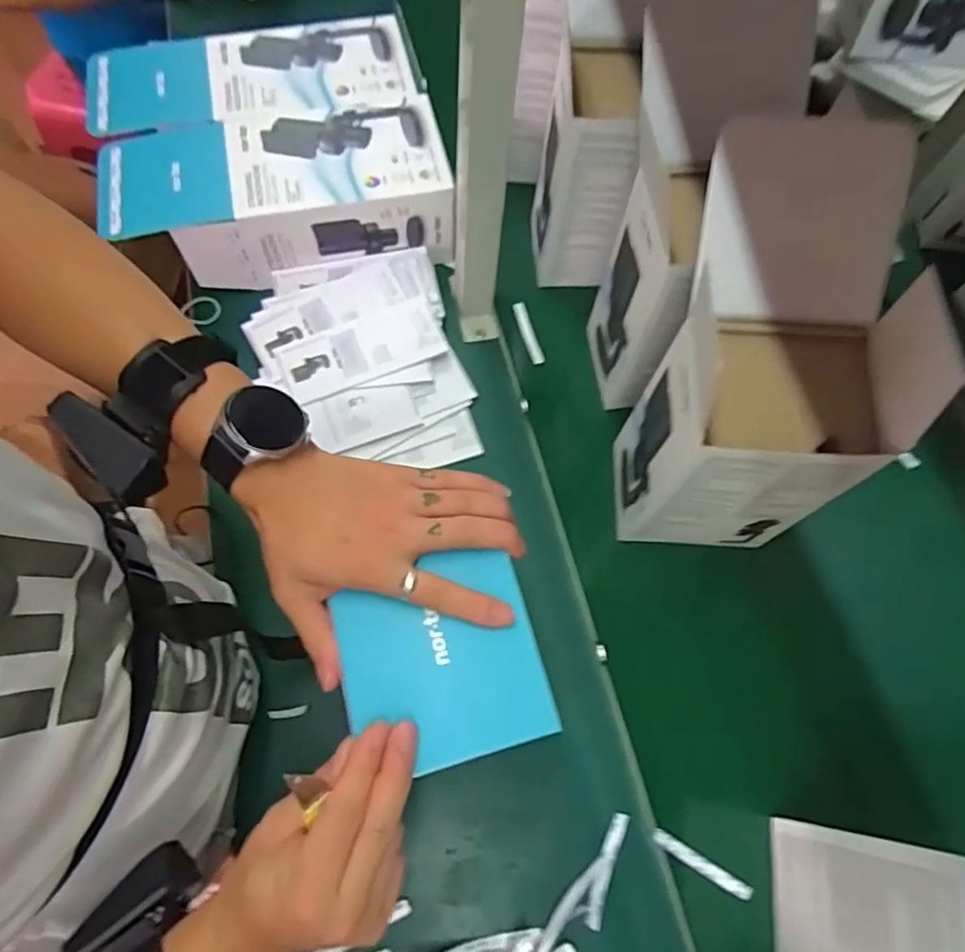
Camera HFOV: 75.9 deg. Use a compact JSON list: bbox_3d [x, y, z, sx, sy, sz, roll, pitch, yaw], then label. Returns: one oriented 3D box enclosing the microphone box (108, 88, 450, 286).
[{"bbox_3d":[-0.228,-0.325,0.714,0.365,0.091,0.157,-10,68,-10],"label":"microphone box"}]

